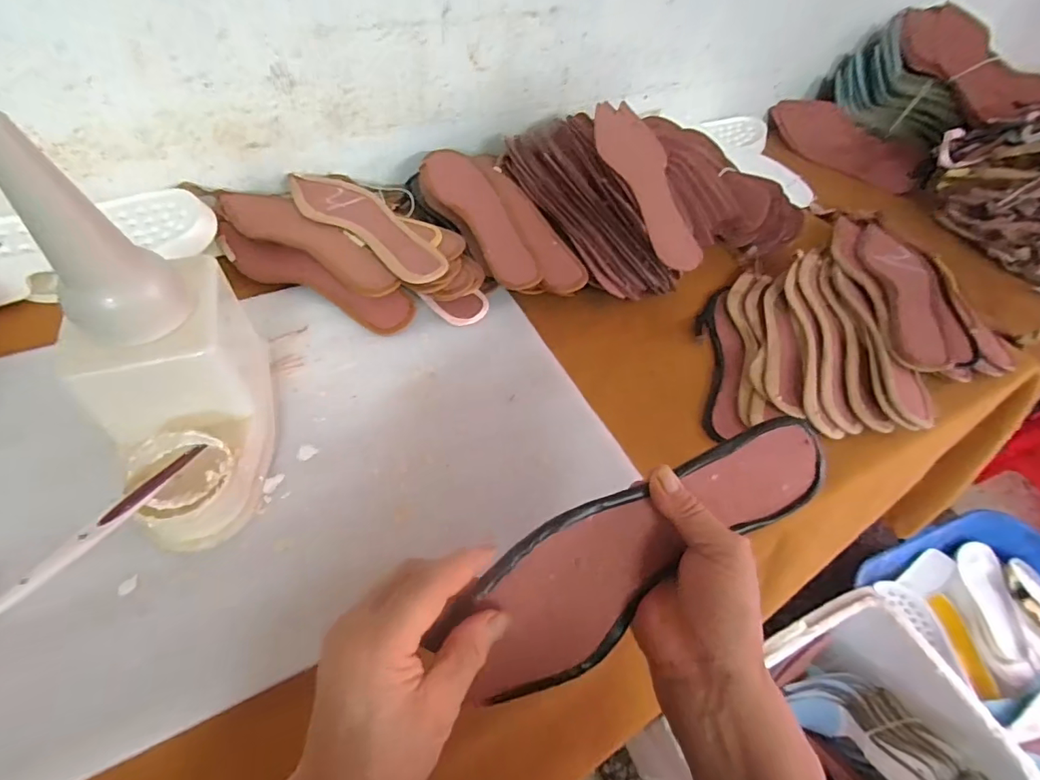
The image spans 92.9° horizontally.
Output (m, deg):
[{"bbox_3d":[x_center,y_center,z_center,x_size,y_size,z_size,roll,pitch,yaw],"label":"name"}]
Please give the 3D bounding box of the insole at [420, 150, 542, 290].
[{"bbox_3d":[-0.044,-0.204,0.577,0.064,0.012,0.230,-28,67,-16],"label":"insole"}]

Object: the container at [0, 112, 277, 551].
[{"bbox_3d":[-0.240,-0.026,0.329,0.122,0.226,0.165,-27,59,-24],"label":"container"}]

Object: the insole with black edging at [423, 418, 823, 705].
[{"bbox_3d":[0.073,0.088,0.277,0.234,0.014,0.079,-28,96,-10],"label":"insole with black edging"}]

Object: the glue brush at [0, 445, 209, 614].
[{"bbox_3d":[-0.259,0.081,0.317,0.013,0.011,0.144,11,29,4],"label":"glue brush"}]

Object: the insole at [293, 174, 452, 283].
[{"bbox_3d":[-0.172,-0.189,0.550,0.250,0.009,0.068,34,63,20],"label":"insole"}]

